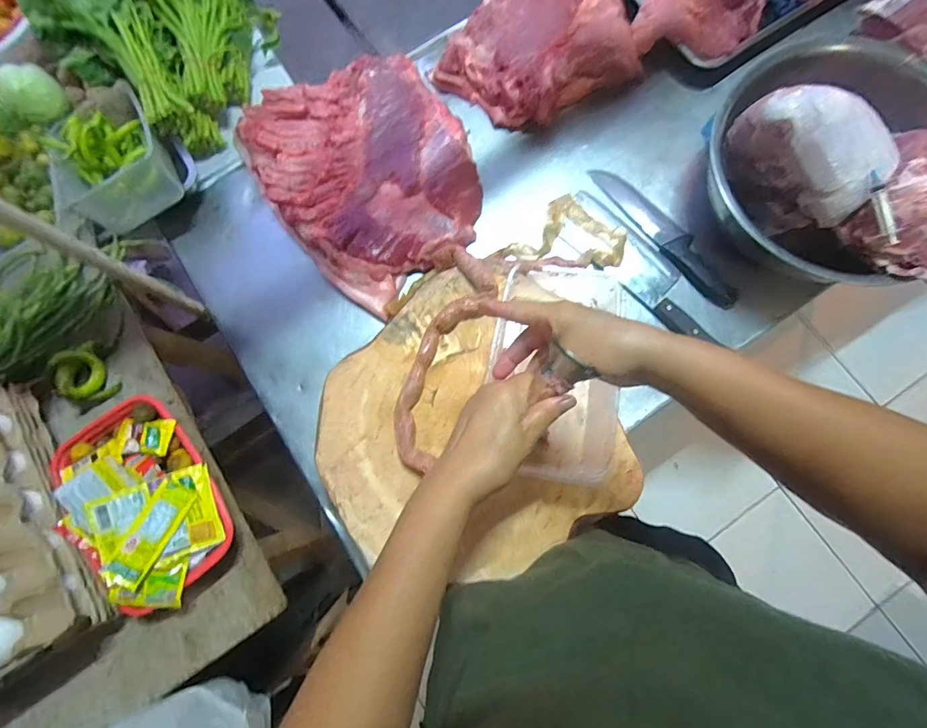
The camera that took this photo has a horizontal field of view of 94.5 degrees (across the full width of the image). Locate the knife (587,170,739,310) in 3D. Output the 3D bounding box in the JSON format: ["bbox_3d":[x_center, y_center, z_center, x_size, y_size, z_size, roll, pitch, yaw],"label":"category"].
[{"bbox_3d":[0.330,-0.217,0.709,0.045,0.027,0.311,-36,81,-6],"label":"knife"}]

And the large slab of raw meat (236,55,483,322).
[{"bbox_3d":[-0.150,-0.316,0.708,0.321,0.051,0.384,-35,81,-5],"label":"large slab of raw meat"}]

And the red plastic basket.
[{"bbox_3d":[-0.355,0.151,0.474,0.149,0.068,0.219,-40,82,-6],"label":"red plastic basket"}]

